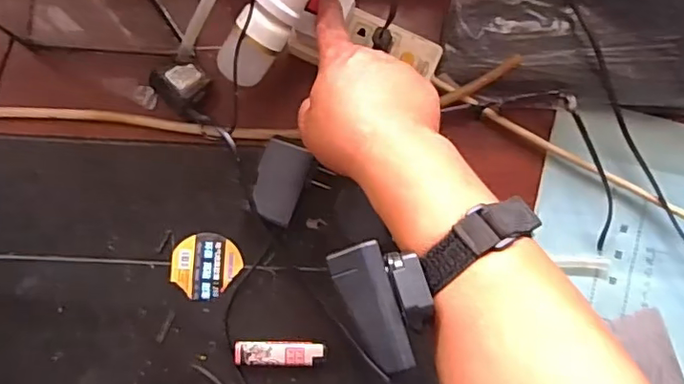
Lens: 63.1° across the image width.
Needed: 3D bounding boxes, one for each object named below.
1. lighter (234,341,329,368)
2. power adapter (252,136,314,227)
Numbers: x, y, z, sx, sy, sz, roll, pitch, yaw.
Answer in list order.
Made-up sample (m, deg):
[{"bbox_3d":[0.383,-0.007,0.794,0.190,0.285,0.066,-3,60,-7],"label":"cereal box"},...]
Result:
[{"bbox_3d":[-0.051,0.136,0.470,0.076,0.012,0.021,0,86,-2],"label":"lighter"},{"bbox_3d":[-0.051,-0.009,0.473,0.040,0.031,0.069,18,85,-1],"label":"power adapter"}]

